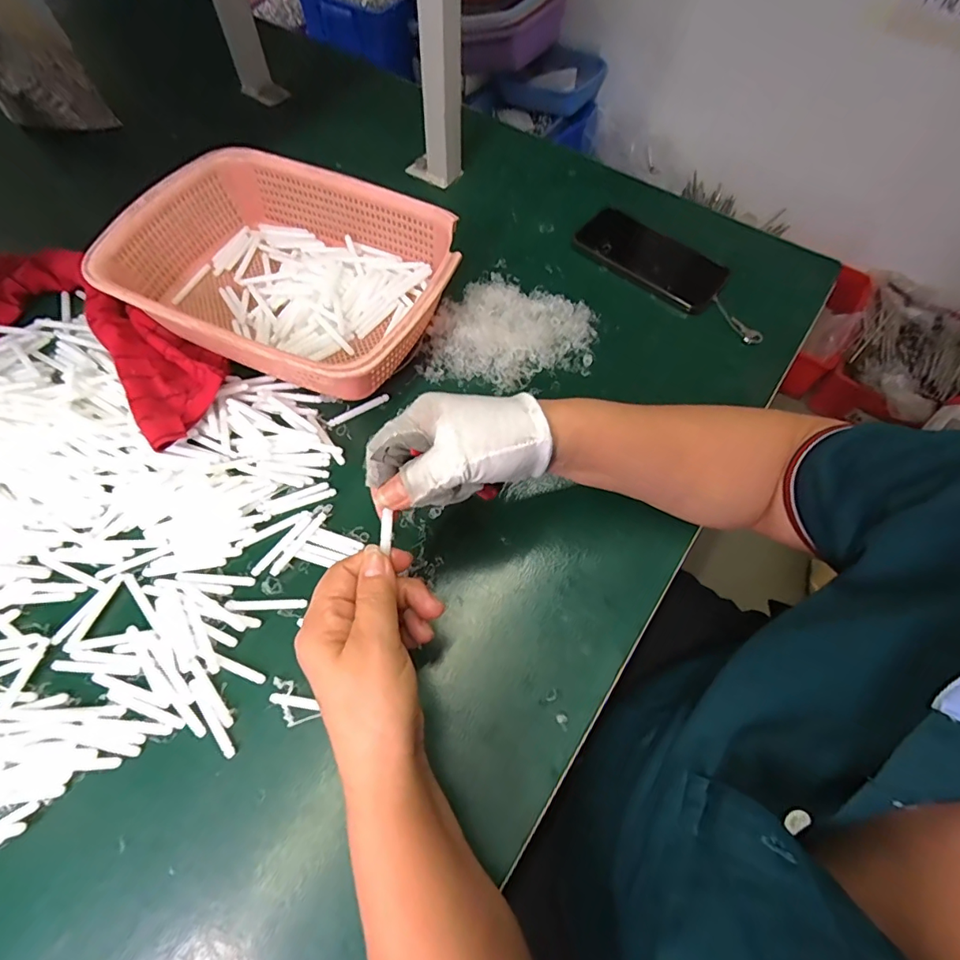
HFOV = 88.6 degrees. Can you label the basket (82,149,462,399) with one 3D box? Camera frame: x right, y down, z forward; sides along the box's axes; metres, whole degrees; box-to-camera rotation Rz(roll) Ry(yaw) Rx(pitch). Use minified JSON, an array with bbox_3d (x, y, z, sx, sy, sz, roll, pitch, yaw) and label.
[{"bbox_3d":[-0.175,-0.192,0.462,0.288,0.072,0.213,22,66,8],"label":"basket"}]

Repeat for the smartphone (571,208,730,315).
[{"bbox_3d":[0.185,-0.243,0.535,0.159,0.008,0.079,36,69,14],"label":"smartphone"}]

